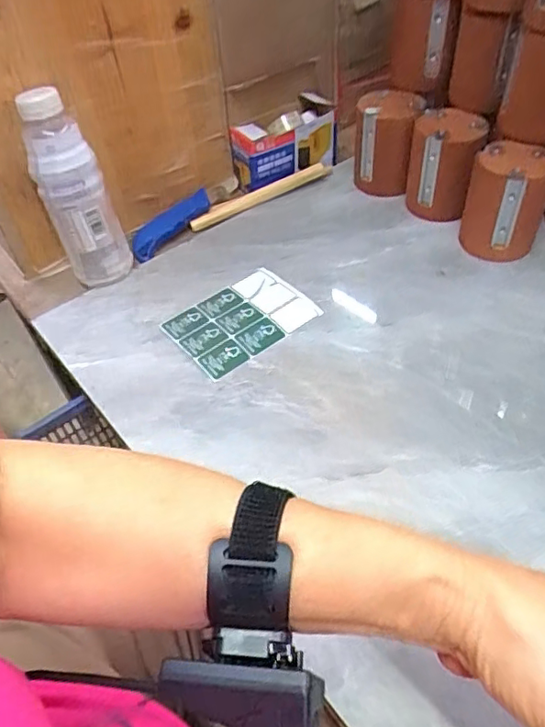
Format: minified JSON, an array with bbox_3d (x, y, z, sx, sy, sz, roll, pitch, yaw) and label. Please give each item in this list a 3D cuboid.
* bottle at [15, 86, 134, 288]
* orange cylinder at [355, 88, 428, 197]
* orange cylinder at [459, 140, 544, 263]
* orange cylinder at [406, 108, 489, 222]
[{"bbox_3d":[-0.206,-0.176,0.596,0.069,0.195,0.068,-21,49,-14],"label":"bottle"},{"bbox_3d":[0.141,-0.273,0.712,0.077,0.103,0.076,13,50,16],"label":"orange cylinder"},{"bbox_3d":[0.248,-0.171,0.608,0.076,0.109,0.073,16,51,19],"label":"orange cylinder"},{"bbox_3d":[0.199,-0.229,0.663,0.079,0.109,0.071,10,49,13],"label":"orange cylinder"}]

